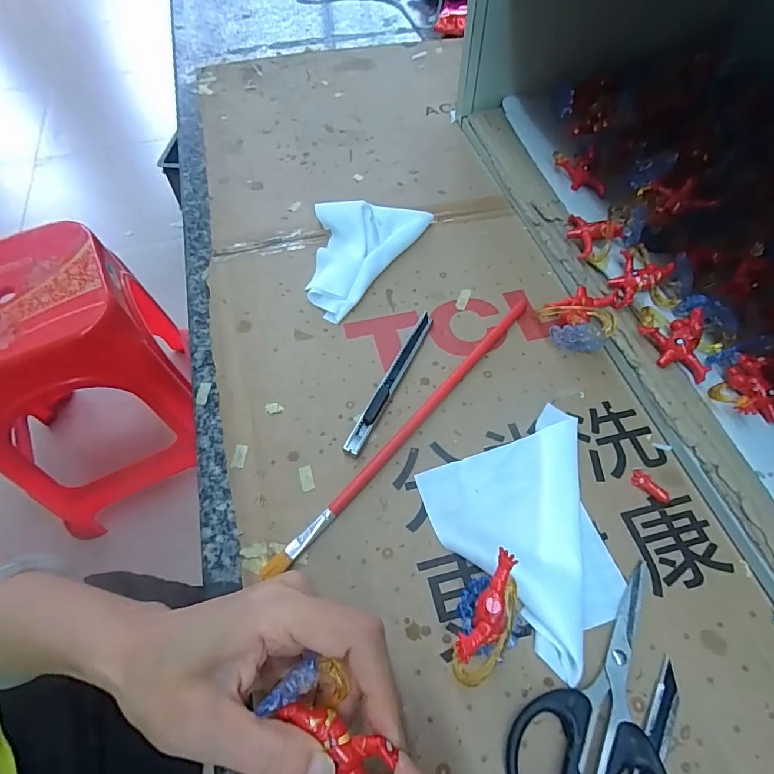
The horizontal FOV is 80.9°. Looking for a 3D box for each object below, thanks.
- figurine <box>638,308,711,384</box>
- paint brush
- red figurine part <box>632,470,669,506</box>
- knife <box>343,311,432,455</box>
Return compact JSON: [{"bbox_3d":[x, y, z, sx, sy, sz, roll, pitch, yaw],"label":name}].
[{"bbox_3d":[0.193,-0.025,0.298,0.036,0.021,0.044,-9,58,-4],"label":"figurine"},{"bbox_3d":[0.020,0.020,0.298,0.009,0.009,0.257,36,66,22],"label":"paint brush"},{"bbox_3d":[0.158,0.061,0.274,0.008,0.008,0.024,-30,62,-15],"label":"red figurine part"},{"bbox_3d":[0.004,-0.007,0.313,0.010,0.012,0.123,22,62,15],"label":"knife"}]

